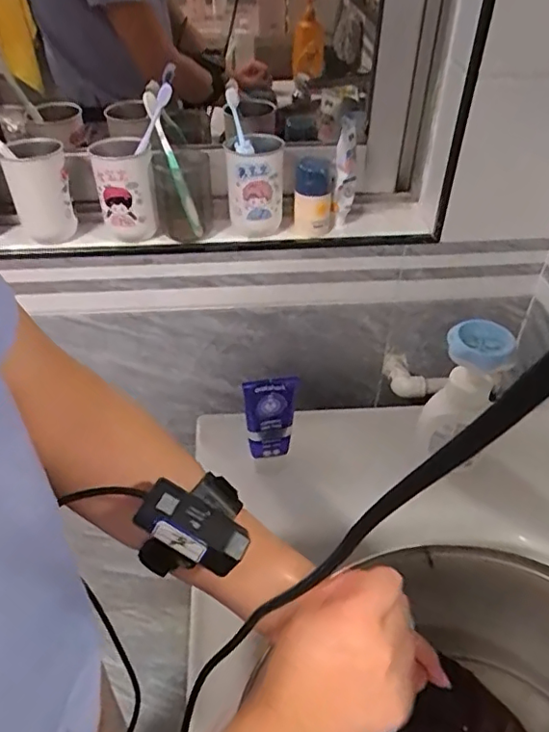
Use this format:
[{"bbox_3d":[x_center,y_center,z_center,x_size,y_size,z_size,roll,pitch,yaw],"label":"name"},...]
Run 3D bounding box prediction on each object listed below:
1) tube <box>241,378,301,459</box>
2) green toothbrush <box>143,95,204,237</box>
[{"bbox_3d":[-0.004,0.060,0.632,0.057,0.109,0.022,-3,41,-3],"label":"tube"},{"bbox_3d":[-0.129,-0.259,0.729,0.016,0.182,0.024,-31,20,-30],"label":"green toothbrush"}]

